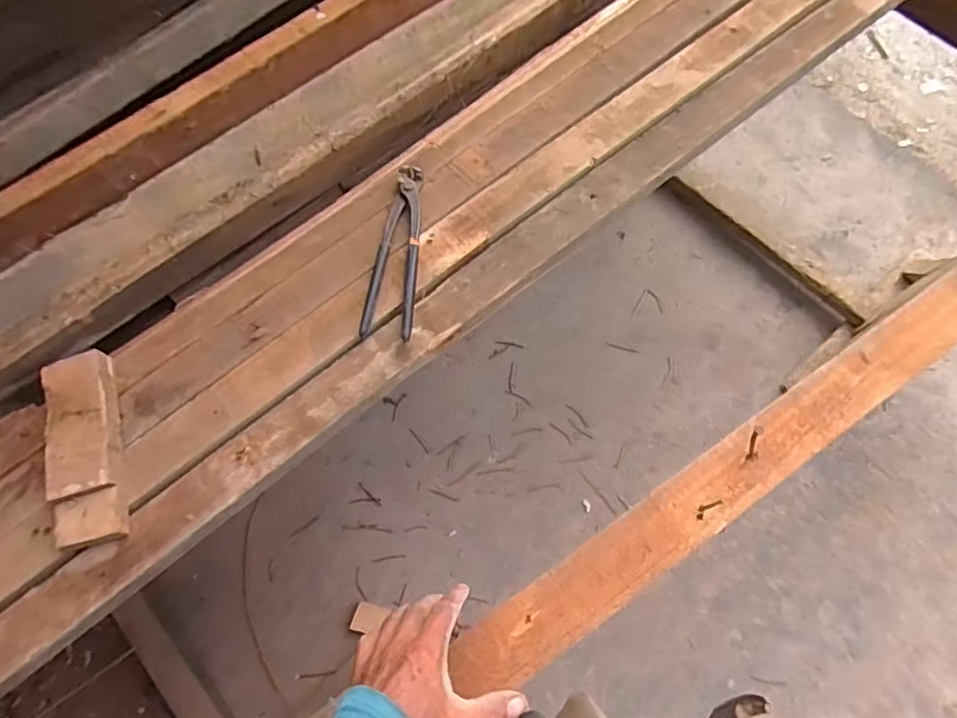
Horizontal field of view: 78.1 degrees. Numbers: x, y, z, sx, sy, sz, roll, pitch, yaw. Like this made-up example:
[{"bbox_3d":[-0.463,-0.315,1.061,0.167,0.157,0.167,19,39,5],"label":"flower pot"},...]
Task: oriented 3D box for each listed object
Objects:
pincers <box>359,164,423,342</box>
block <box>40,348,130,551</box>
[{"bbox_3d":[-0.090,-0.130,0.683,0.054,0.024,0.224,3,70,10],"label":"pincers"},{"bbox_3d":[-0.400,0.089,0.598,0.068,0.036,0.194,-20,68,0],"label":"block"}]

